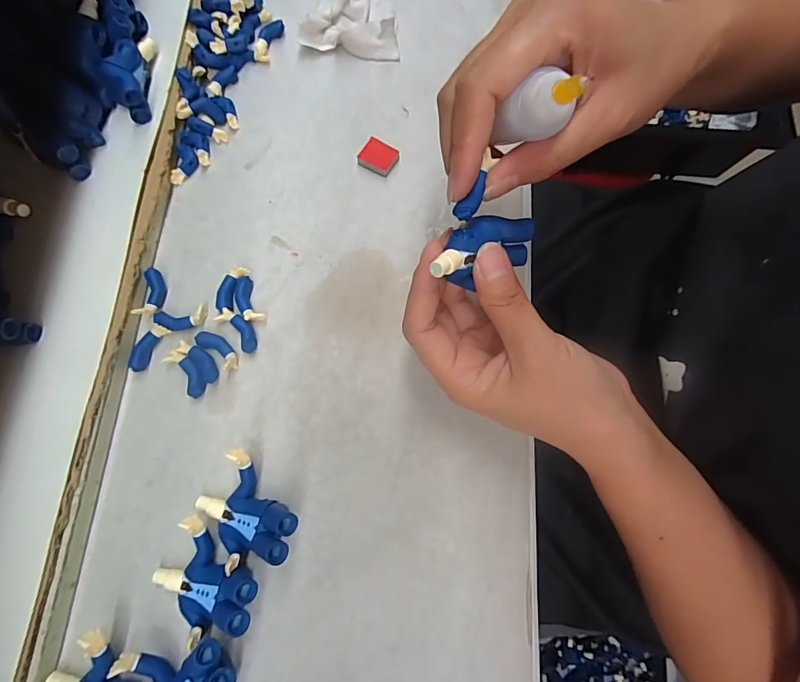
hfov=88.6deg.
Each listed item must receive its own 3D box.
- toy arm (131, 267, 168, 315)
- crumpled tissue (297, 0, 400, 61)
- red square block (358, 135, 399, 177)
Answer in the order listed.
[{"bbox_3d":[-0.145,-0.028,0.240,0.012,0.008,0.029,6,75,0],"label":"toy arm"},{"bbox_3d":[-0.033,-0.230,0.288,0.066,0.018,0.054,4,75,0],"label":"crumpled tissue"},{"bbox_3d":[-0.014,-0.120,0.266,0.023,0.006,0.020,28,77,6],"label":"red square block"}]

